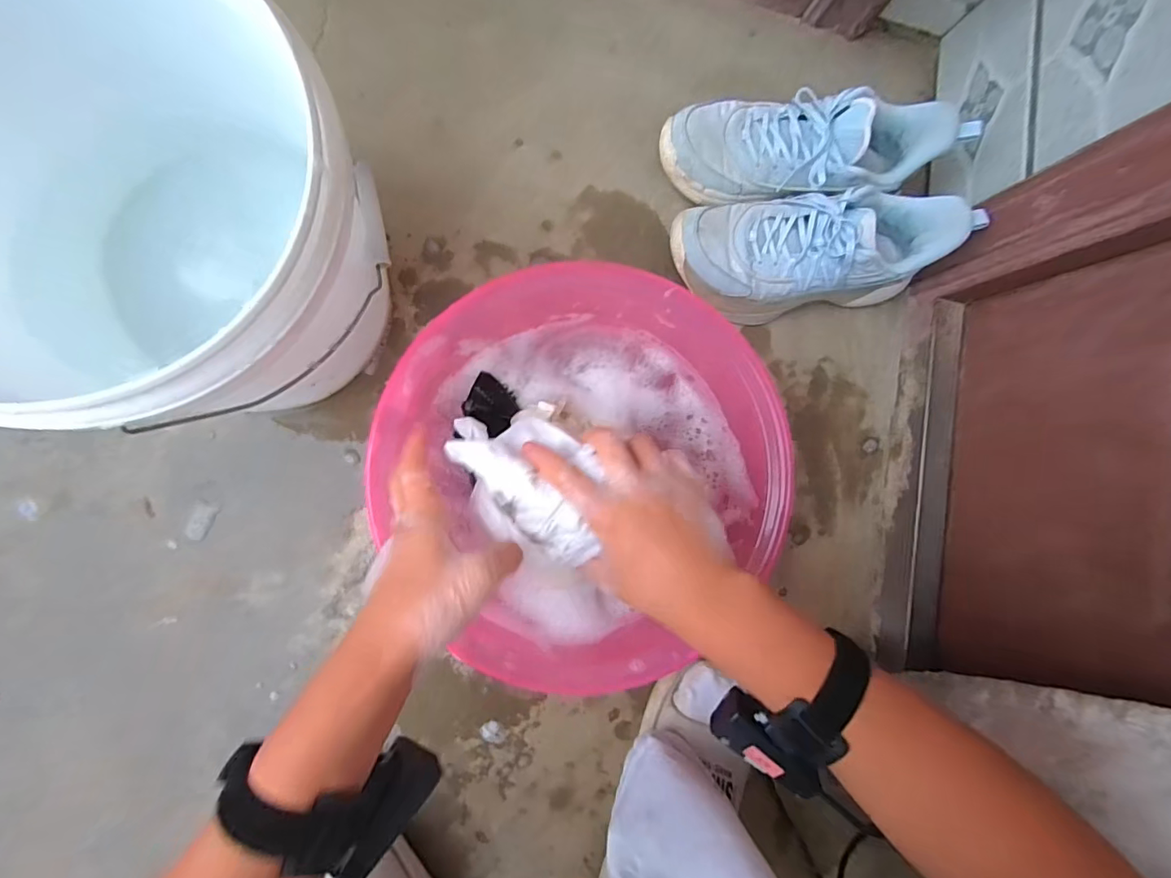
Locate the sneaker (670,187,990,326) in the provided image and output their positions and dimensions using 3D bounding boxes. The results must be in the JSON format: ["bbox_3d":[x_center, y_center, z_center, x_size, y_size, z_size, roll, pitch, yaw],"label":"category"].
[{"bbox_3d":[0.223,-0.190,0.511,0.257,0.121,0.108,-10,91,-10],"label":"sneaker"}]

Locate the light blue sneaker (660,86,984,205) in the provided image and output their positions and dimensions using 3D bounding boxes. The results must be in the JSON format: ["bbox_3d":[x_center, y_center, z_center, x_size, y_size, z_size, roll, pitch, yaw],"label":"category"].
[{"bbox_3d":[0.224,-0.289,0.500,0.286,0.100,0.101,-2,90,-10],"label":"light blue sneaker"}]

